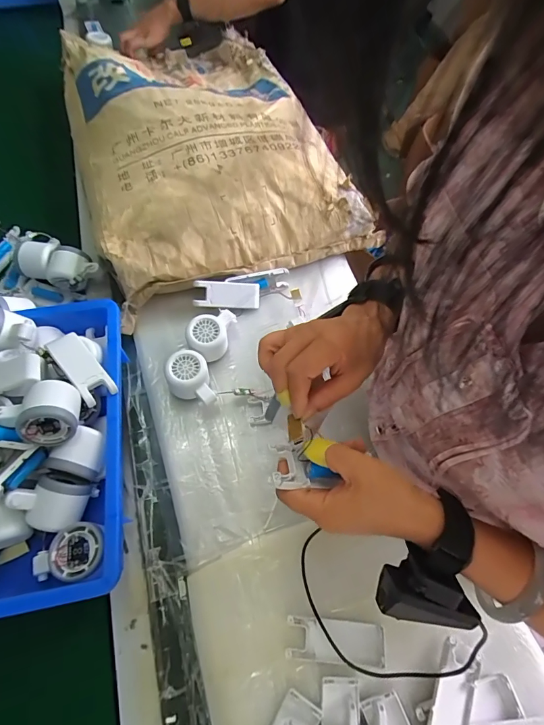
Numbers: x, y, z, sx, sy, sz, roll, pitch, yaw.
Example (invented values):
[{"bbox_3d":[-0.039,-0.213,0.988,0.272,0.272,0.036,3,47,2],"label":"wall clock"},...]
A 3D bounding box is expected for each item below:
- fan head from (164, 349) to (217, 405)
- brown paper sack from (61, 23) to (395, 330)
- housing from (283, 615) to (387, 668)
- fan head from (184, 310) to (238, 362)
[{"bbox_3d":[-0.114,0.027,0.532,0.057,0.055,0.071,-14,64,-9],"label":"fan head"},{"bbox_3d":[-0.145,-0.457,0.741,0.445,0.137,0.732,-18,65,-11],"label":"brown paper sack"},{"bbox_3d":[0.068,0.298,0.408,0.102,0.007,0.037,3,62,3],"label":"housing"},{"bbox_3d":[-0.090,-0.043,0.568,0.057,0.058,0.079,9,63,3],"label":"fan head"}]

